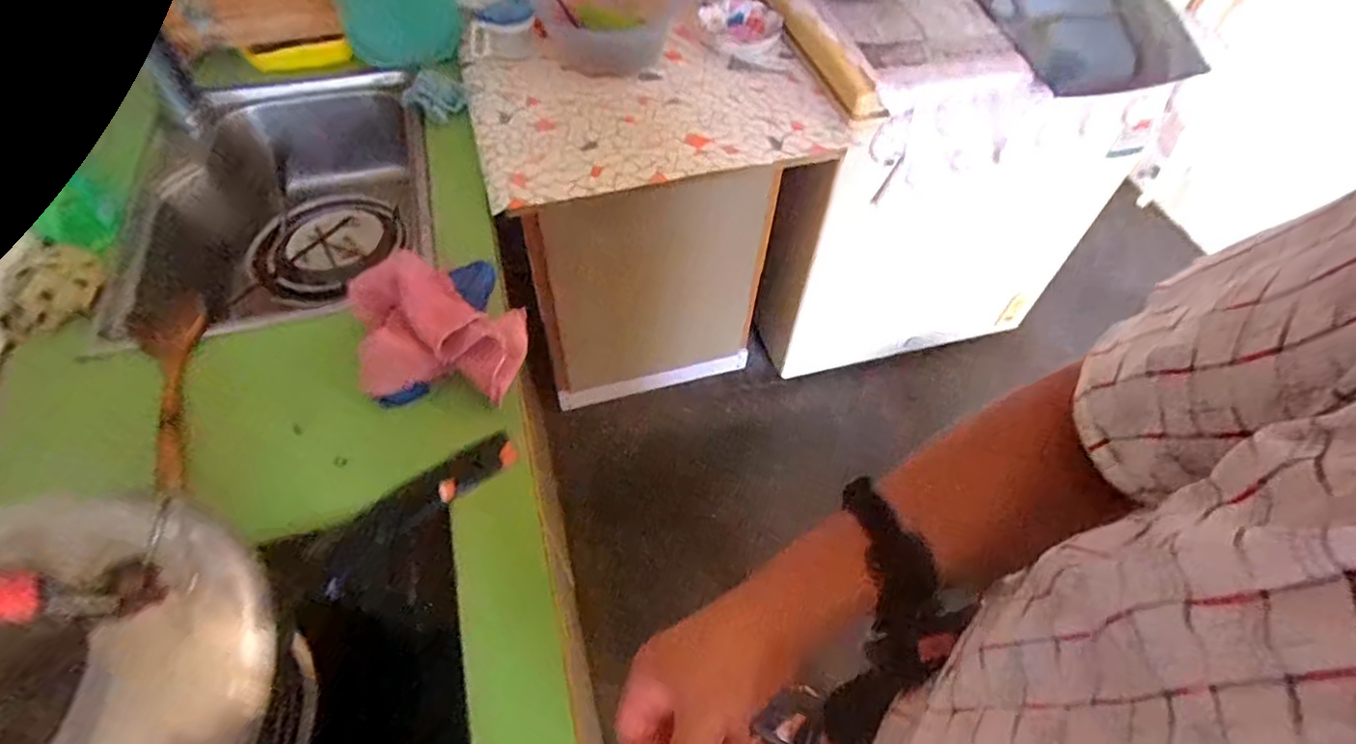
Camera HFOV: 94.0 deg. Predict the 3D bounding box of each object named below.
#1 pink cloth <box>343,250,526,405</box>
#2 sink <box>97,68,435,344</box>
[{"bbox_3d":[-0.280,-0.047,0.747,0.204,0.070,0.175,2,56,-1],"label":"pink cloth"},{"bbox_3d":[-0.620,-0.254,1.026,0.431,0.171,0.556,-13,57,-11],"label":"sink"}]

